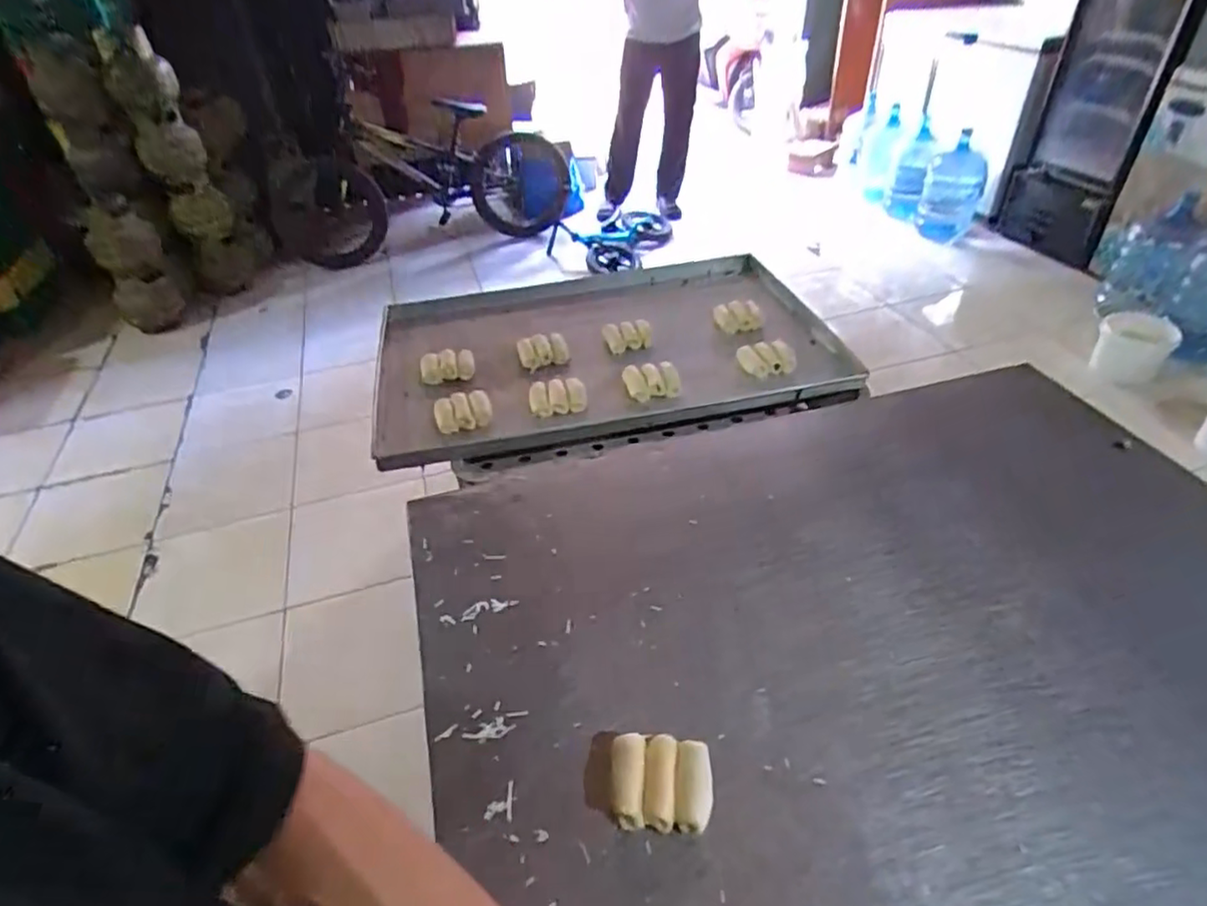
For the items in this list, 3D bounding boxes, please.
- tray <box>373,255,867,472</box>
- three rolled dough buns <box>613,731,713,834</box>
[{"bbox_3d":[-0.002,-0.166,1.094,0.706,0.063,0.457,-10,40,-7],"label":"tray"},{"bbox_3d":[0.045,0.261,0.528,0.078,0.023,0.067,1,40,6],"label":"three rolled dough buns"}]

